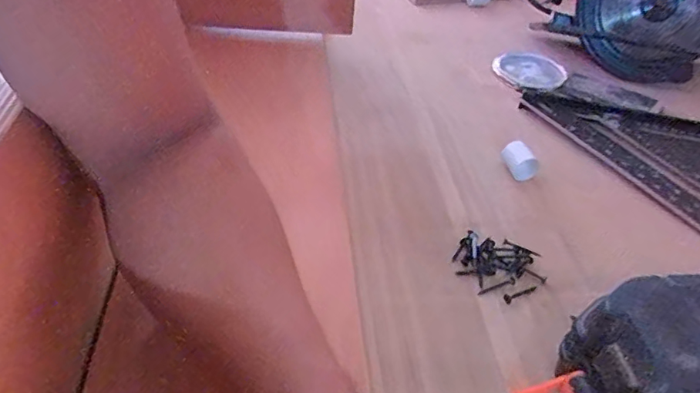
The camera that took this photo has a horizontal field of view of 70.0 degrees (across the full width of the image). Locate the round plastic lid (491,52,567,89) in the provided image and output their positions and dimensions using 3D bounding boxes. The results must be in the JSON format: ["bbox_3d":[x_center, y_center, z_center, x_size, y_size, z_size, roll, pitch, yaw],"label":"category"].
[{"bbox_3d":[0.239,-0.170,0.669,0.091,0.020,0.091,3,43,-3],"label":"round plastic lid"}]

